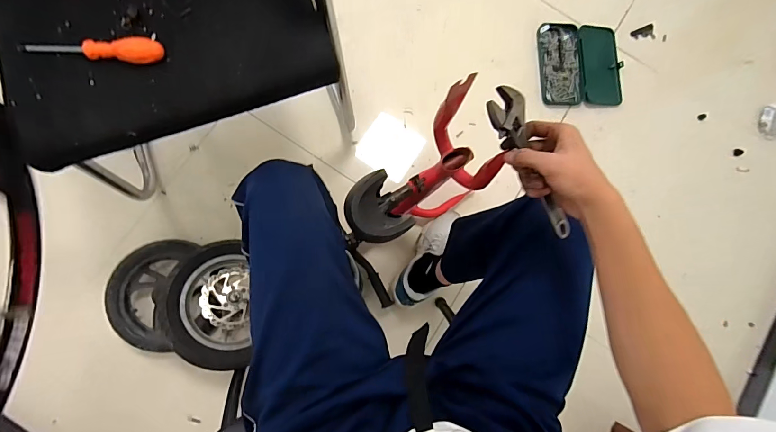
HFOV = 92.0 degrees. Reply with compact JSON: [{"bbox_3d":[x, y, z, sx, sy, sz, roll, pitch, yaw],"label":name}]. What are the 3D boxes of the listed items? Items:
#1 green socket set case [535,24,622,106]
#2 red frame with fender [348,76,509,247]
[{"bbox_3d":[0.565,-0.449,1.108,0.240,0.033,0.241,0,85,-3],"label":"green socket set case"},{"bbox_3d":[0.049,-0.049,0.547,0.231,0.207,0.121,-40,86,-10],"label":"red frame with fender"}]

